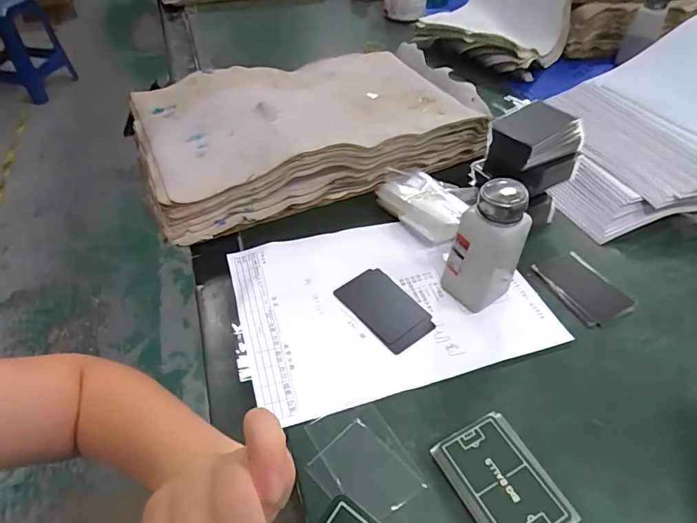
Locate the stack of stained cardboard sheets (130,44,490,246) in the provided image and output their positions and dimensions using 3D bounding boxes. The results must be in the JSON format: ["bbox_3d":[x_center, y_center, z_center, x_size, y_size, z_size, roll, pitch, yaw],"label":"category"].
[{"bbox_3d":[-0.054,-0.182,0.620,0.421,0.090,0.252,-17,47,-18],"label":"stack of stained cardboard sheets"}]

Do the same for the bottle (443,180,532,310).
[{"bbox_3d":[0.130,-0.013,0.431,0.060,0.129,0.046,24,49,21],"label":"bottle"}]

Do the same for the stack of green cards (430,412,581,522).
[{"bbox_3d":[0.113,0.161,0.332,0.067,0.020,0.087,-19,48,-20],"label":"stack of green cards"}]

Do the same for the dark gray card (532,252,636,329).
[{"bbox_3d":[0.248,0.027,0.483,0.061,0.009,0.090,-21,50,-12],"label":"dark gray card"}]

